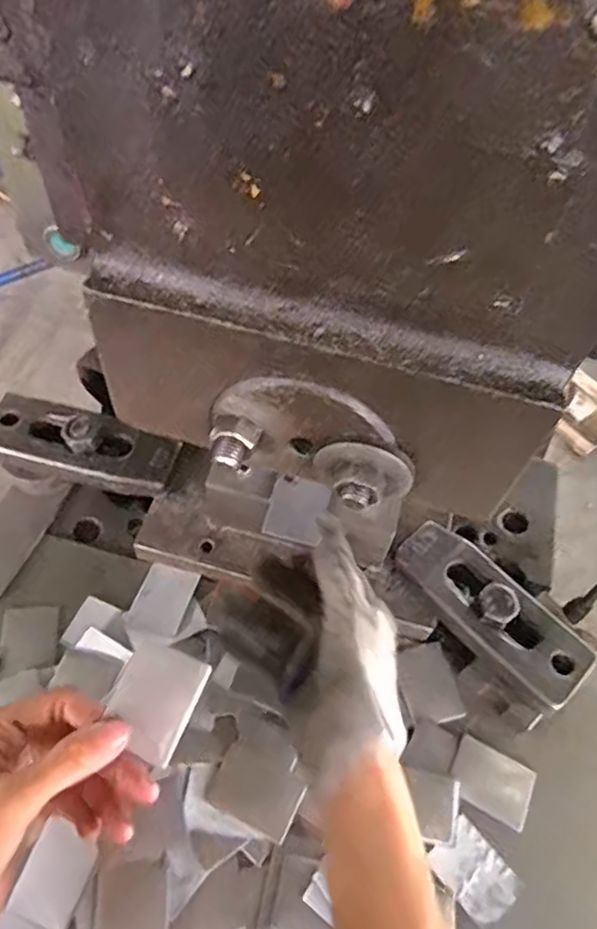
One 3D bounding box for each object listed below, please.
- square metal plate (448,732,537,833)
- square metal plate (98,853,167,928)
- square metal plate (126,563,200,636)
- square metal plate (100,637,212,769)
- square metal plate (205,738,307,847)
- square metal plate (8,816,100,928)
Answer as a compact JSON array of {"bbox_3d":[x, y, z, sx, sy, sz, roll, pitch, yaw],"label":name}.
[{"bbox_3d":[0.115,0.187,0.385,0.047,0.004,0.034,27,64,12],"label":"square metal plate"},{"bbox_3d":[-0.086,0.235,0.334,0.034,0.004,0.050,-4,58,-6],"label":"square metal plate"},{"bbox_3d":[-0.089,0.090,0.429,0.035,0.004,0.048,15,52,7],"label":"square metal plate"},{"bbox_3d":[-0.066,0.107,0.296,0.036,0.004,0.047,27,68,-4],"label":"square metal plate"},{"bbox_3d":[-0.023,0.185,0.367,0.049,0.004,0.037,25,68,16],"label":"square metal plate"},{"bbox_3d":[-0.127,0.216,0.341,0.034,0.004,0.043,23,69,6],"label":"square metal plate"}]

